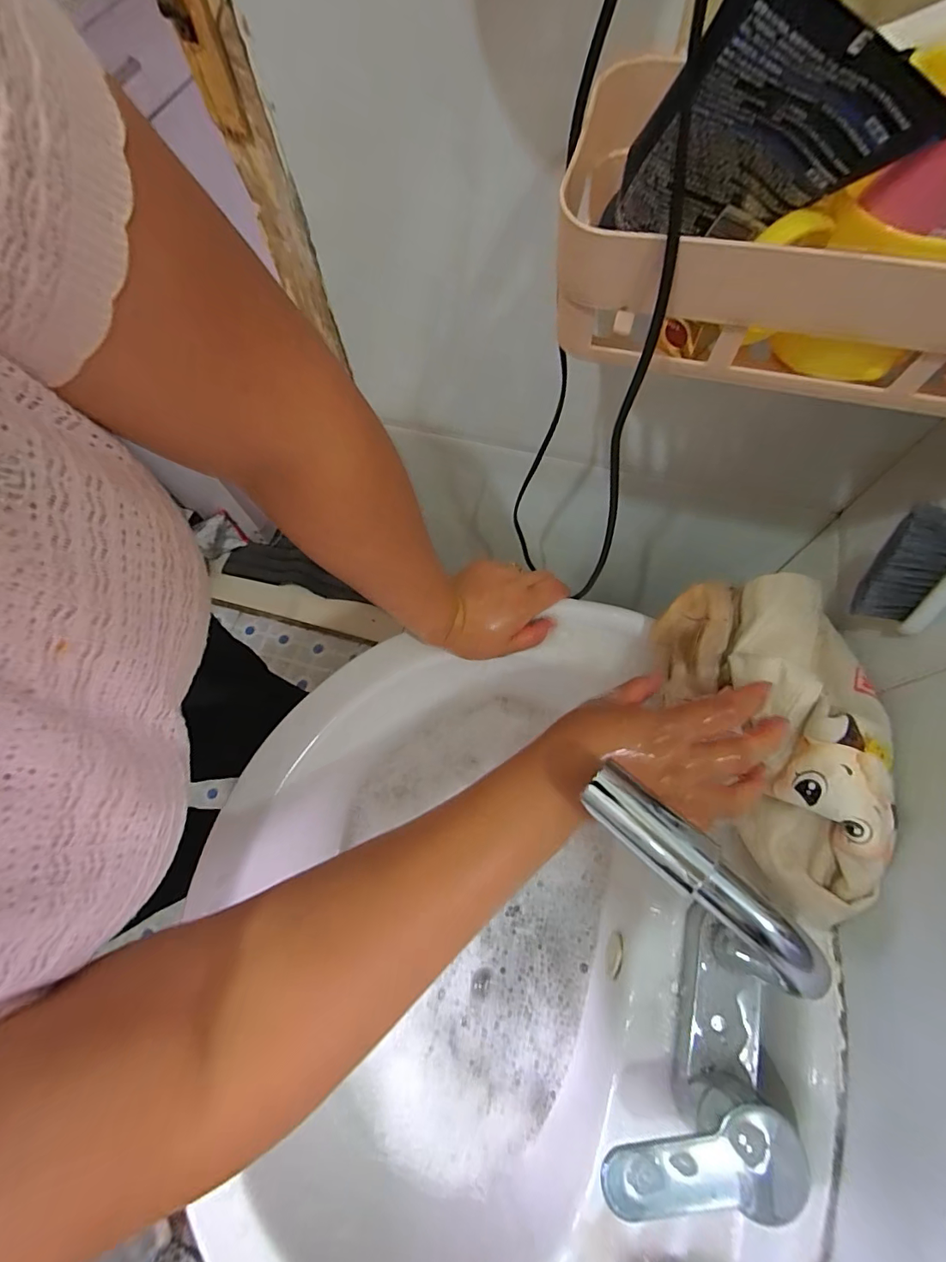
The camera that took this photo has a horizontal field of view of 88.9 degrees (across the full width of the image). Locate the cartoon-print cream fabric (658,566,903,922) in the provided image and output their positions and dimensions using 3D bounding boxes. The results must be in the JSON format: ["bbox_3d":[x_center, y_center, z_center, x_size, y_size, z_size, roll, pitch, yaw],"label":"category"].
[{"bbox_3d":[0.203,0.060,0.322,0.118,0.067,0.225,-3,61,2],"label":"cartoon-print cream fabric"}]

